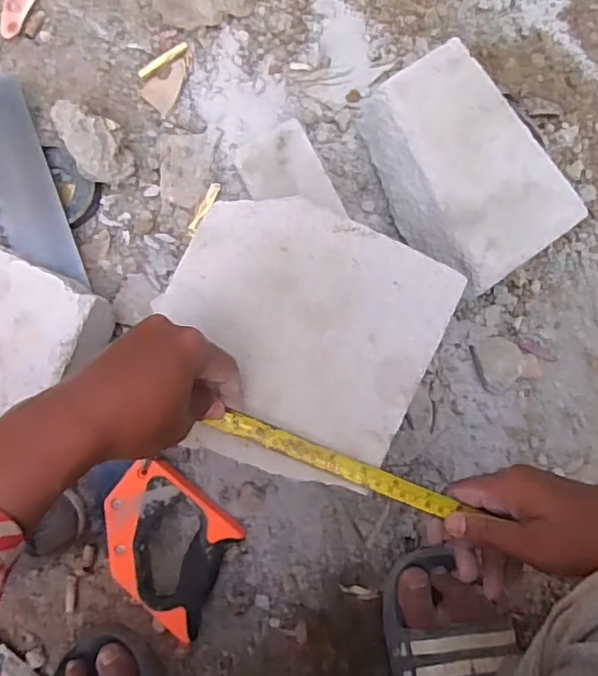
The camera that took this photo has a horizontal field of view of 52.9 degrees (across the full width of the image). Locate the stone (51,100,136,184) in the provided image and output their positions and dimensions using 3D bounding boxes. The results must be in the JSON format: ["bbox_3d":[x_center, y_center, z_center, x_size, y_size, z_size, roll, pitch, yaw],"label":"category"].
[{"bbox_3d":[-0.197,-0.189,0.578,0.055,0.064,0.086,-26,86,-3],"label":"stone"}]

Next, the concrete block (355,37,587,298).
[{"bbox_3d":[0.146,-0.151,0.560,0.128,0.092,0.199,-34,87,-3],"label":"concrete block"}]

